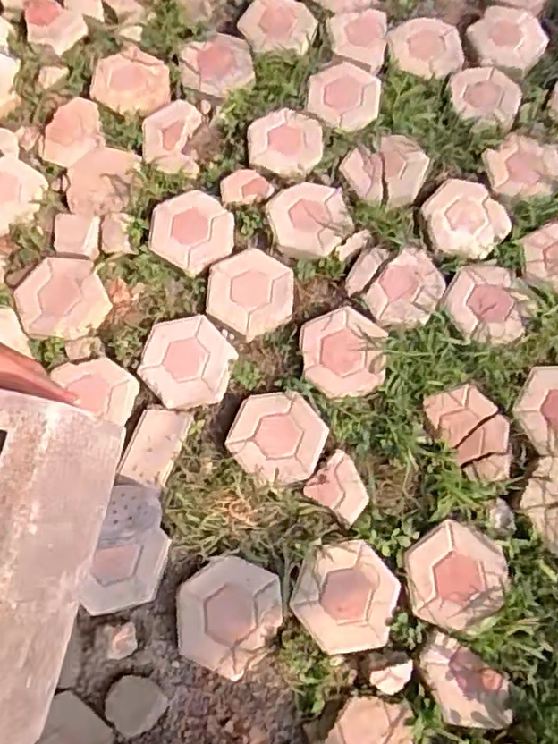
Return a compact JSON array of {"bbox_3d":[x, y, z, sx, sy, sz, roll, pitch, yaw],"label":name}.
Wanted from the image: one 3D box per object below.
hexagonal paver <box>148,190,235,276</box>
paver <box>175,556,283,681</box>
[{"bbox_3d":[-0.217,-0.352,1.394,0.208,0.033,0.187,33,76,11],"label":"hexagonal paver"},{"bbox_3d":[-0.103,0.468,1.108,0.193,0.043,0.199,23,74,8],"label":"paver"}]

